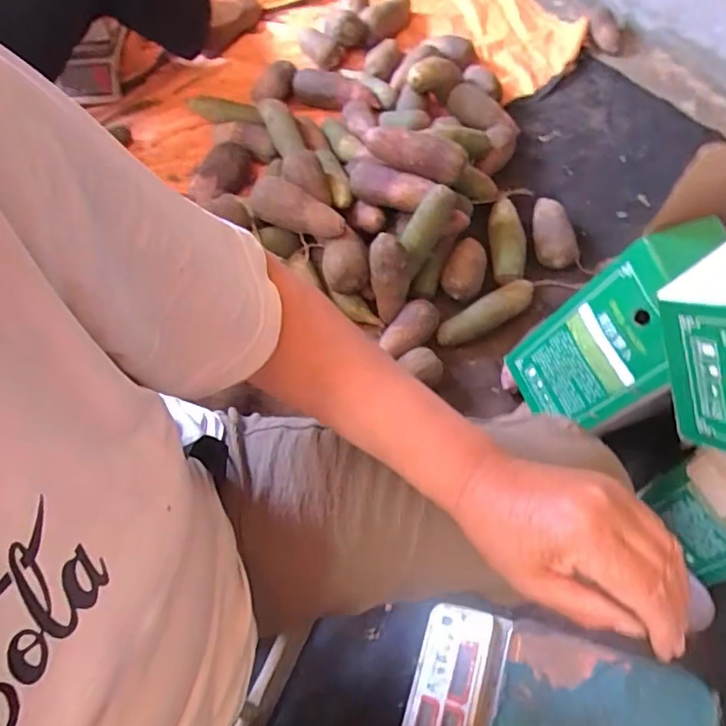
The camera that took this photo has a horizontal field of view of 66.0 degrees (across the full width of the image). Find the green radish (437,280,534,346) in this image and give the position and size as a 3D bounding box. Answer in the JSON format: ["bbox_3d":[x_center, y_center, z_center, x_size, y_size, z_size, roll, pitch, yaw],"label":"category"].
[{"bbox_3d":[0.219,-0.084,0.970,0.201,0.043,0.054,-30,62,-14],"label":"green radish"}]

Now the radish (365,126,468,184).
[{"bbox_3d":[0.088,-0.356,0.943,0.173,0.055,0.053,23,63,16],"label":"radish"}]

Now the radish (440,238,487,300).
[{"bbox_3d":[0.186,-0.178,1.001,0.071,0.058,0.118,15,61,11],"label":"radish"}]

